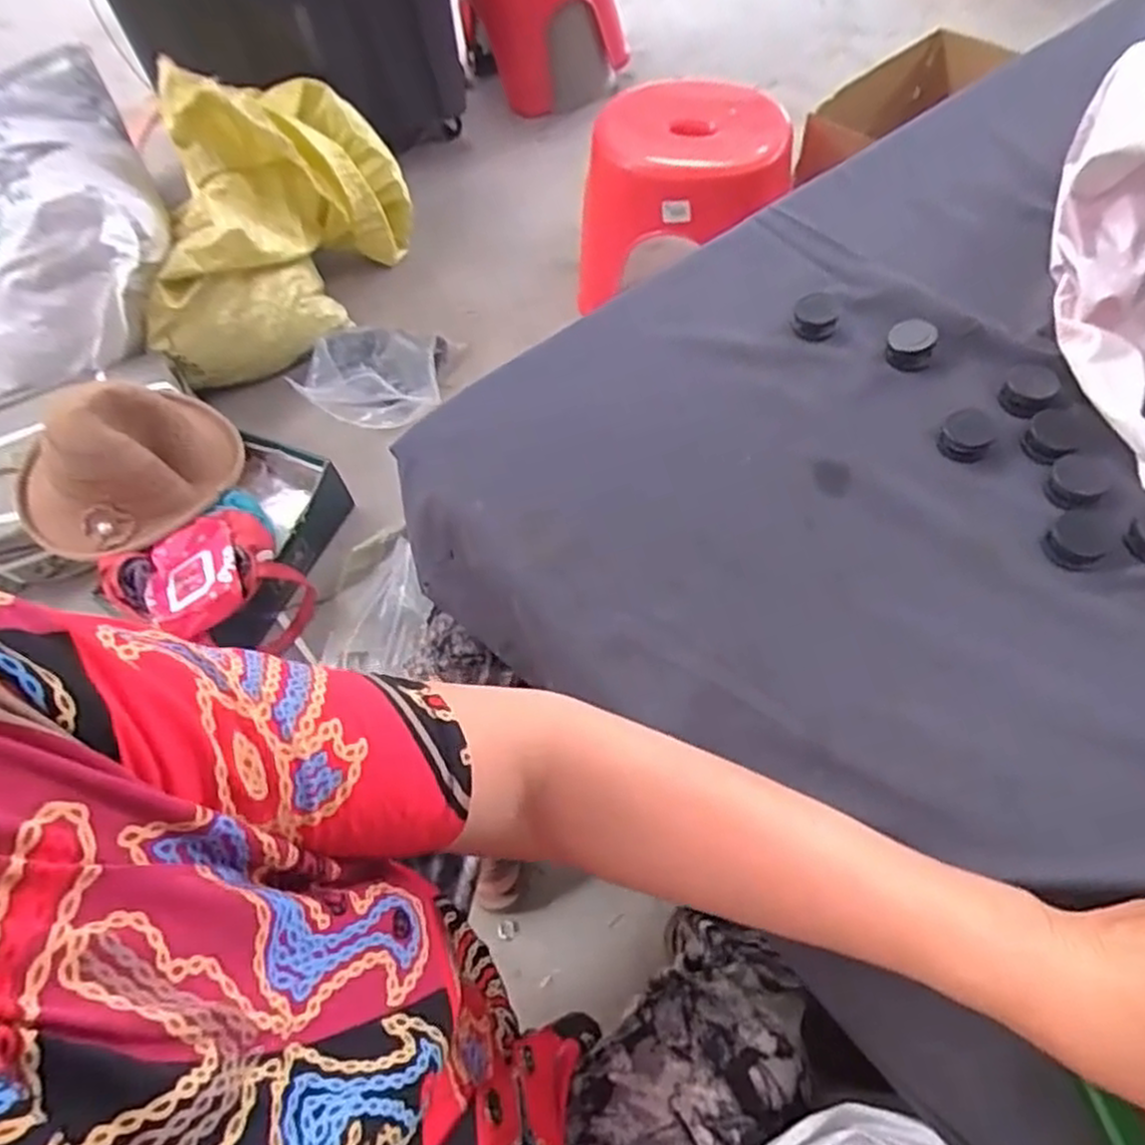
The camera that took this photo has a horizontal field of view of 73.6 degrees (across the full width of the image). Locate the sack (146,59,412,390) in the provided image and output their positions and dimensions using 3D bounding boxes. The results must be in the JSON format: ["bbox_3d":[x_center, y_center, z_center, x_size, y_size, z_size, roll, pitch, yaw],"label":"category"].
[{"bbox_3d":[-0.503,-0.562,1.229,0.288,0.295,0.504,11,61,11],"label":"sack"}]

